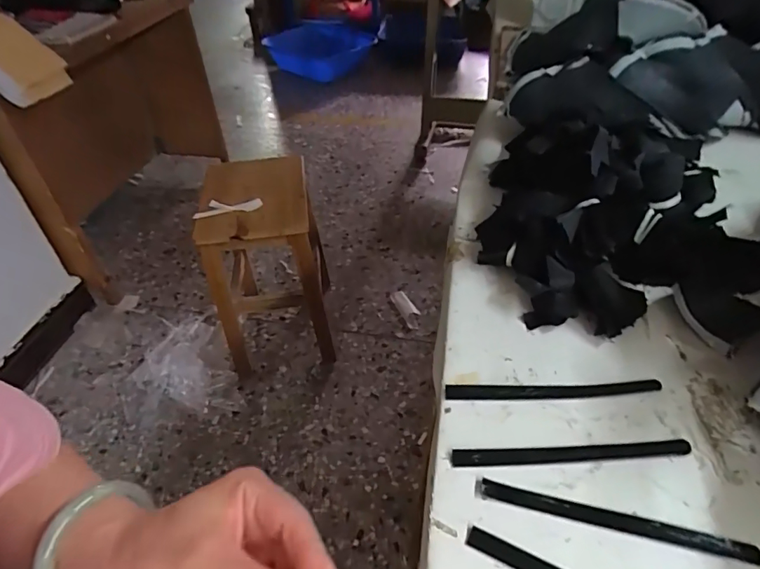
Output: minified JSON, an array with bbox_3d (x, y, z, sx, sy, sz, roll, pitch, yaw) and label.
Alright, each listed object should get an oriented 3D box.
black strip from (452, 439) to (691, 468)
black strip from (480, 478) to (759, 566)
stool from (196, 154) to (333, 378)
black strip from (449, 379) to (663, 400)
[{"bbox_3d":[0.145,0.128,0.368,0.178,0.004,0.013,-3,43,0],"label":"black strip"},{"bbox_3d":[0.160,0.162,0.334,0.177,0.005,0.014,9,44,13],"label":"black strip"},{"bbox_3d":[-0.286,-0.047,1.239,0.262,0.497,0.308,-6,43,-4],"label":"stool"},{"bbox_3d":[0.143,0.089,0.407,0.175,0.007,0.015,-2,43,1],"label":"black strip"}]

